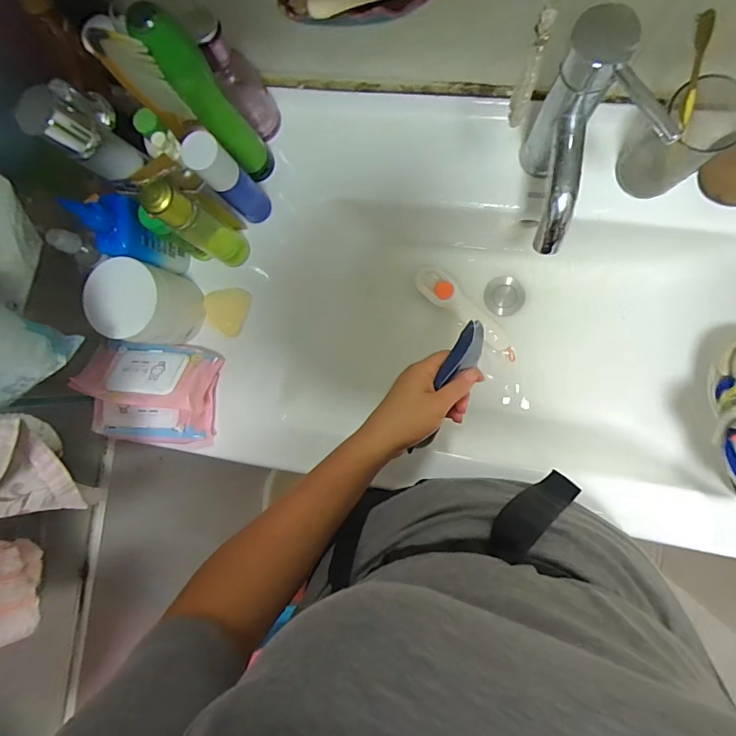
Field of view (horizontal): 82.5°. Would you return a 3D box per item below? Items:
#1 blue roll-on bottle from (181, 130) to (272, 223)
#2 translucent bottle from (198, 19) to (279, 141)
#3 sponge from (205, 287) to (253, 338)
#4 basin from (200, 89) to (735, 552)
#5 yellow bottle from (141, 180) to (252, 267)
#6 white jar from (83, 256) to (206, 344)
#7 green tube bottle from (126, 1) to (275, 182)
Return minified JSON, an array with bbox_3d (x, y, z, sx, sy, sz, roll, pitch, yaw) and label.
[{"bbox_3d":[-0.153,-0.208,0.471,0.033,0.142,0.039,34,93,7],"label":"blue roll-on bottle"},{"bbox_3d":[-0.142,-0.323,0.476,0.040,0.139,0.052,35,93,7],"label":"translucent bottle"},{"bbox_3d":[-0.185,-0.076,0.546,0.055,0.014,0.061,17,91,8],"label":"sponge"},{"bbox_3d":[0.194,-0.076,0.531,0.738,0.199,0.463,8,90,8],"label":"basin"},{"bbox_3d":[-0.188,-0.159,0.470,0.044,0.153,0.051,-31,85,6],"label":"yellow bottle"},{"bbox_3d":[-0.263,-0.076,0.509,0.087,0.107,0.087,0,89,8],"label":"white jar"},{"bbox_3d":[-0.156,-0.267,0.436,0.043,0.217,0.042,-37,84,6],"label":"green tube bottle"}]

